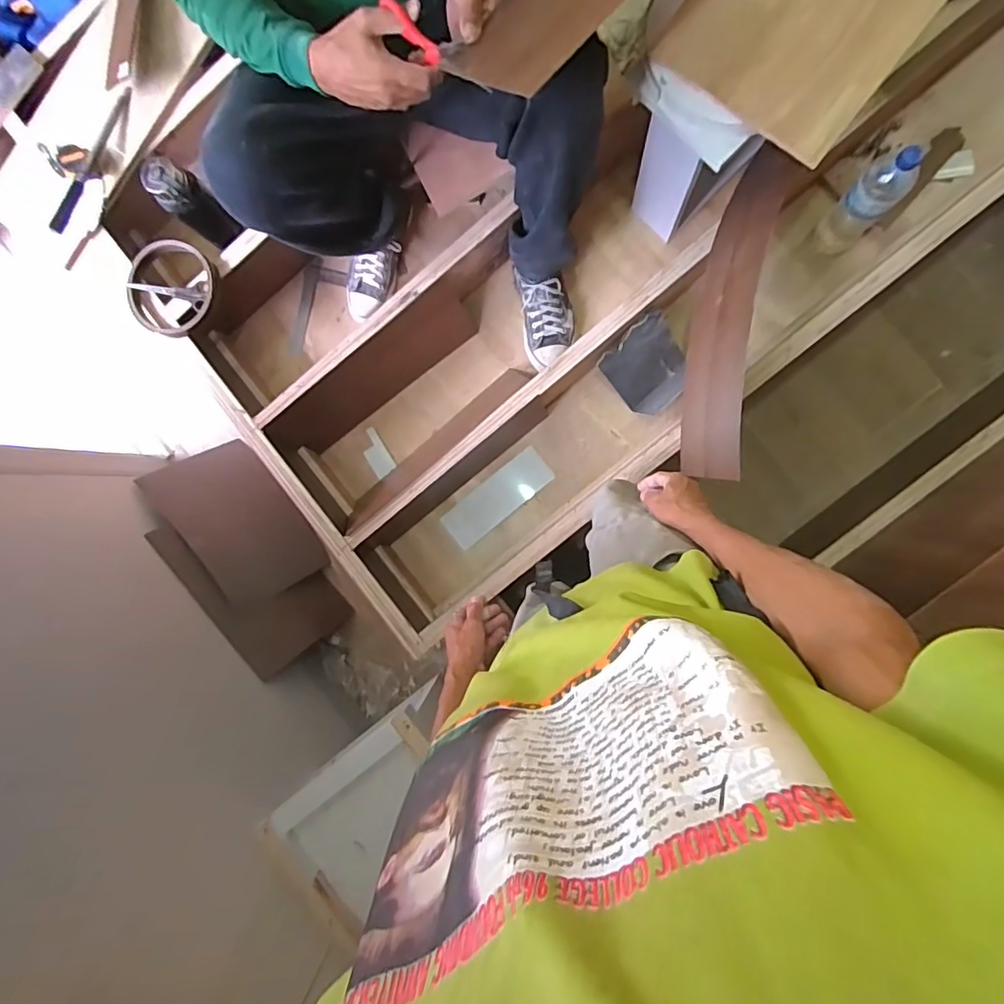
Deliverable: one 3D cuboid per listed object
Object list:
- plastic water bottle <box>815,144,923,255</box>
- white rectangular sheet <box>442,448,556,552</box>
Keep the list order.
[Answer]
[{"bbox_3d":[0.651,-0.534,0.942,0.085,0.245,0.078,0,92,5],"label":"plastic water bottle"},{"bbox_3d":[-0.010,-0.009,1.172,0.256,0.011,0.091,-39,85,3],"label":"white rectangular sheet"}]

